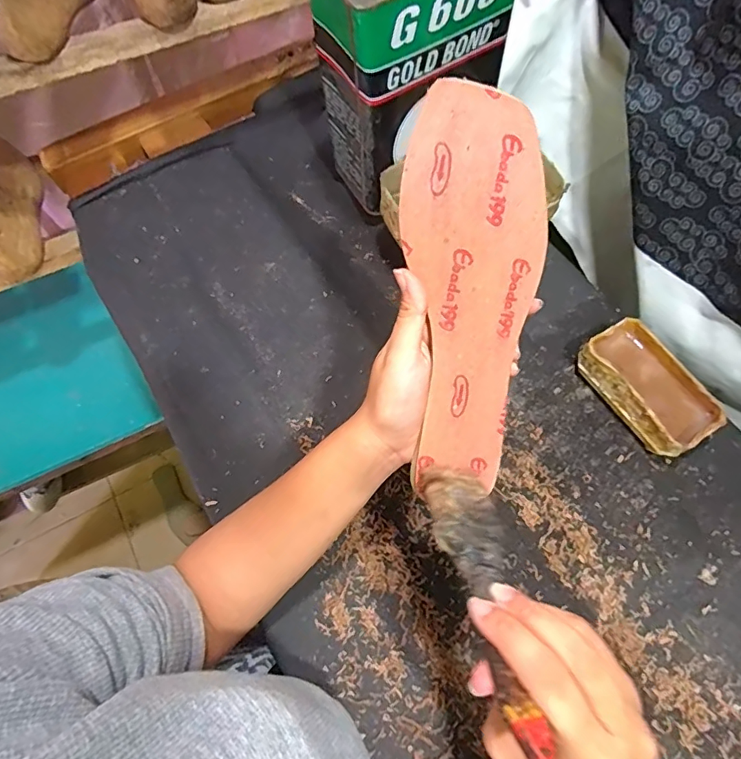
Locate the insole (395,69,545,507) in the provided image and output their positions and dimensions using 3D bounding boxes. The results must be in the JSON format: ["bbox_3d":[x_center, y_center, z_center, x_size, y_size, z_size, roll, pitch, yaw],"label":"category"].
[{"bbox_3d":[0.063,-0.047,0.297,0.082,0.009,0.225,-5,107,-7],"label":"insole"}]

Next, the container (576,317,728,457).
[{"bbox_3d":[0.260,0.009,0.472,0.071,0.047,0.124,-30,69,-12],"label":"container"}]

